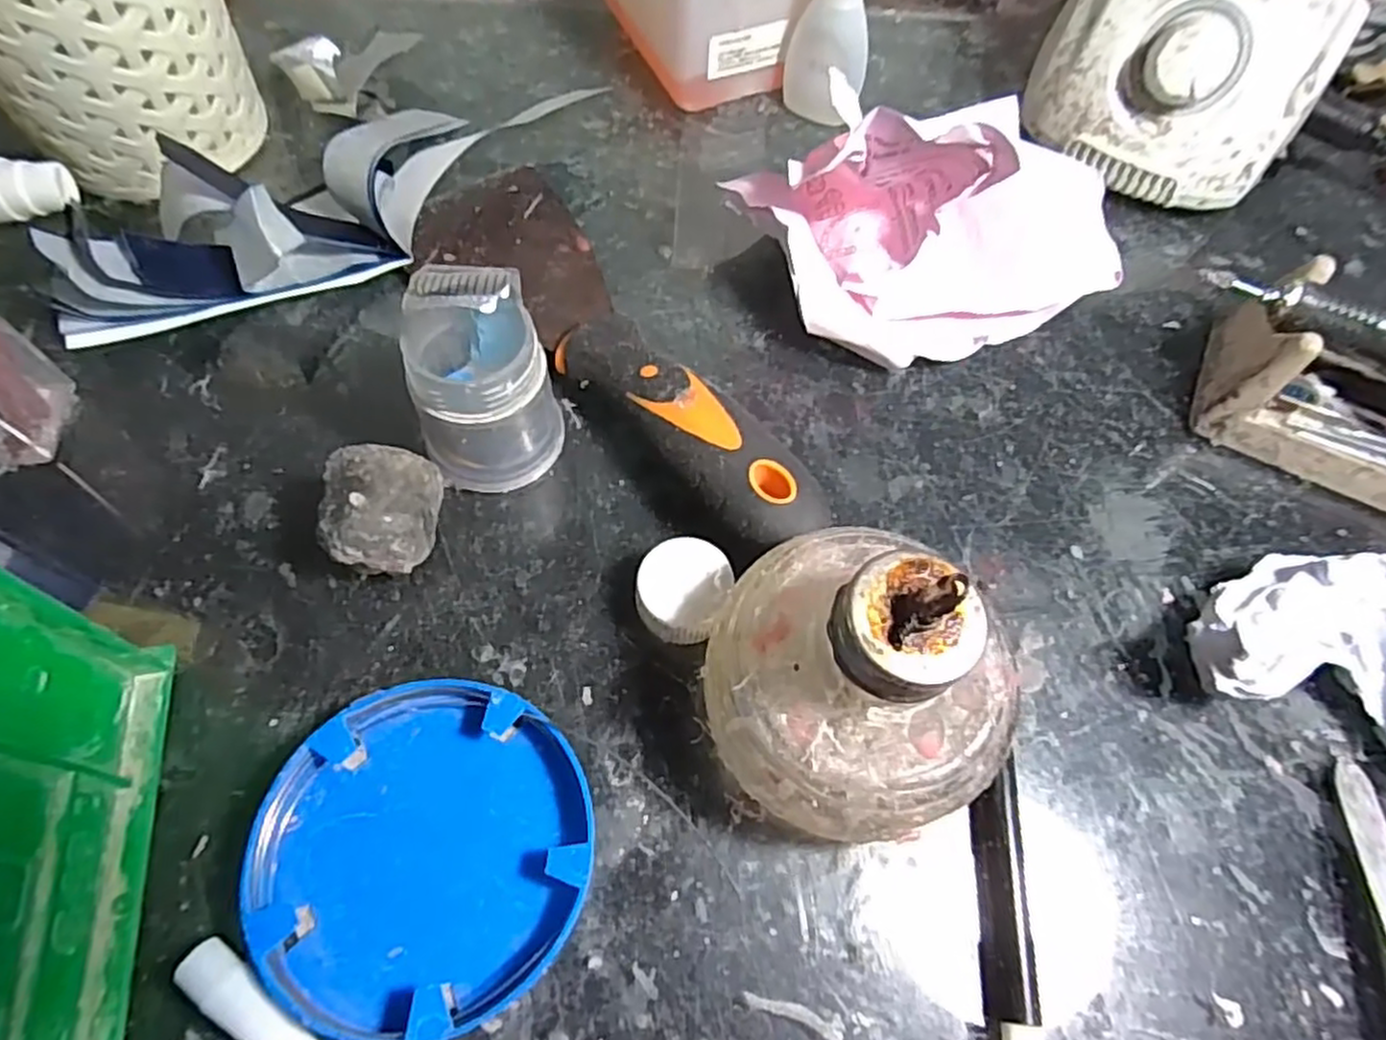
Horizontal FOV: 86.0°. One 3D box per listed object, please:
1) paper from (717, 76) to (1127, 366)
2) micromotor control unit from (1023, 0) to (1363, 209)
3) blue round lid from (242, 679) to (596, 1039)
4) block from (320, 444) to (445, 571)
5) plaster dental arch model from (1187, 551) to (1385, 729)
[{"bbox_3d":[0.093,-0.114,0.265,0.123,0.078,0.091,-22,66,-14],"label":"paper"},{"bbox_3d":[0.203,-0.191,0.310,0.103,0.084,0.082,33,65,12],"label":"micromotor control unit"},{"bbox_3d":[-0.066,0.082,0.186,0.077,0.017,0.078,2,63,-3],"label":"blue round lid"},{"bbox_3d":[-0.089,0.000,0.216,0.028,0.033,0.031,0,63,-4],"label":"block"},{"bbox_3d":[0.184,0.039,0.214,0.078,0.034,0.051,24,64,8],"label":"plaster dental arch model"}]

